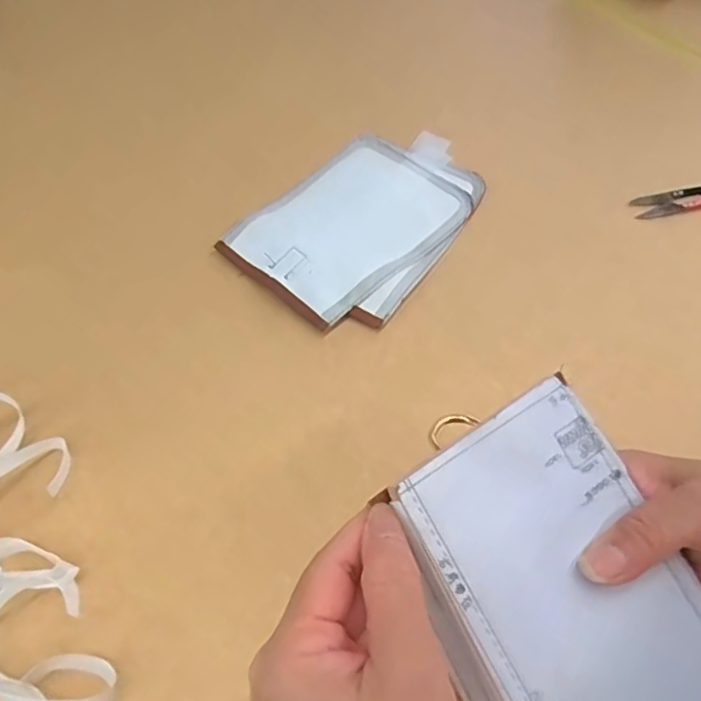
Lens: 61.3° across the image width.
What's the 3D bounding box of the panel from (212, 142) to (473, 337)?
[{"bbox_3d":[0.002,-0.106,0.493,0.125,0.015,0.187,39,62,18],"label":"panel"}]

